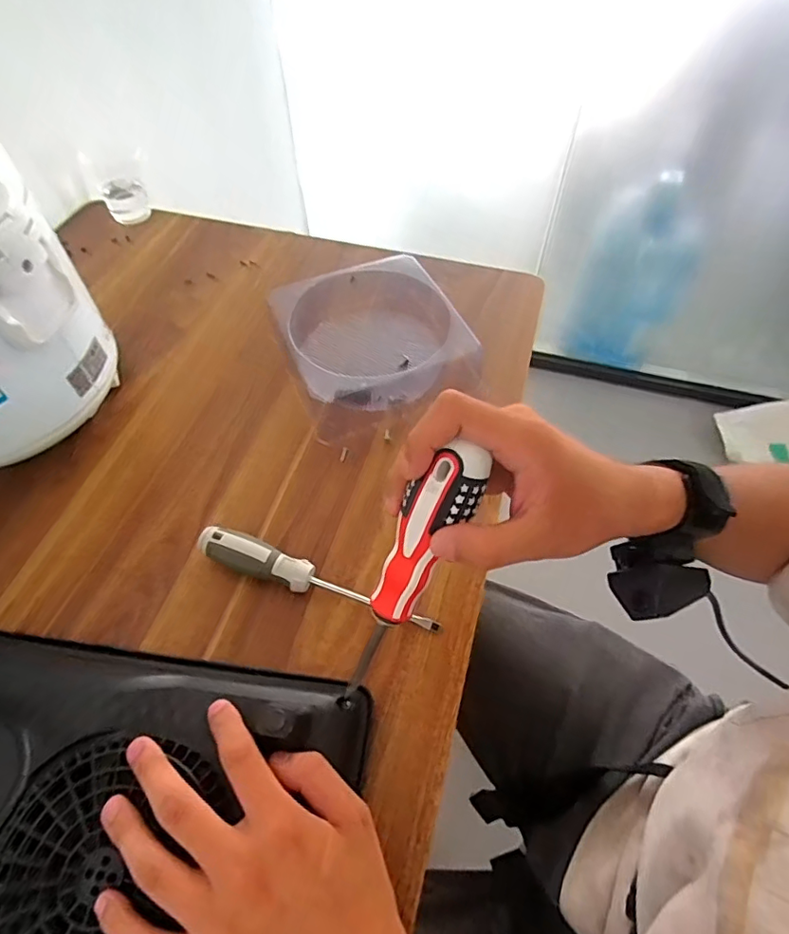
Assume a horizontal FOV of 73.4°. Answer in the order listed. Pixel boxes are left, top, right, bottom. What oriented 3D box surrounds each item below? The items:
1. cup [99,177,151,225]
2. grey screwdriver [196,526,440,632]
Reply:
[{"bbox_3d":[-0.342,-0.342,0.677,0.051,0.038,0.040,-22,59,-16],"label":"cup"},{"bbox_3d":[-0.057,0.083,0.391,0.184,0.030,0.024,16,56,10],"label":"grey screwdriver"}]

